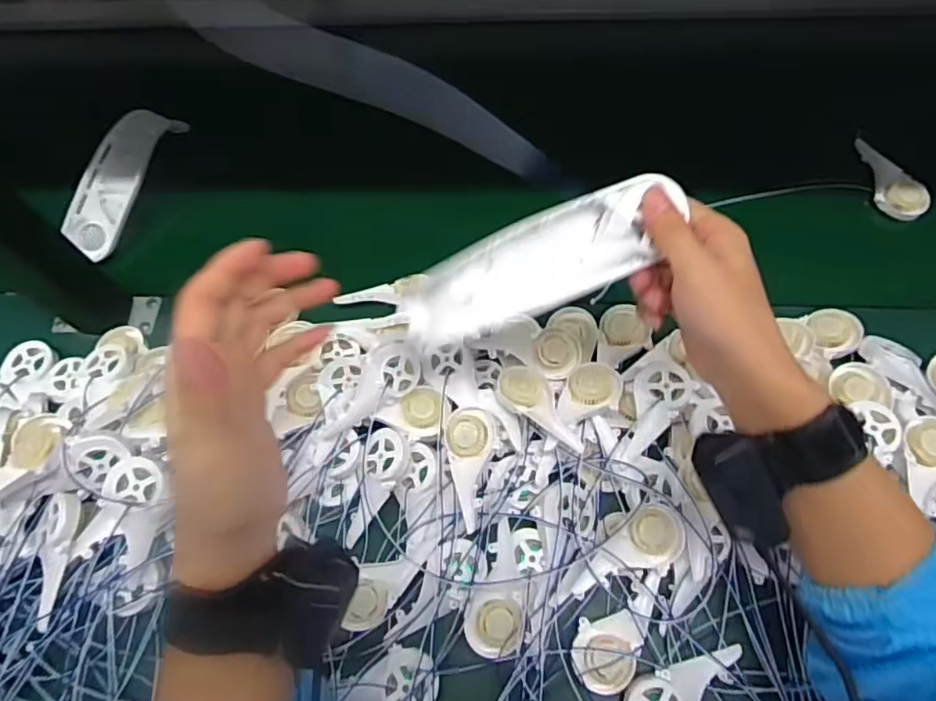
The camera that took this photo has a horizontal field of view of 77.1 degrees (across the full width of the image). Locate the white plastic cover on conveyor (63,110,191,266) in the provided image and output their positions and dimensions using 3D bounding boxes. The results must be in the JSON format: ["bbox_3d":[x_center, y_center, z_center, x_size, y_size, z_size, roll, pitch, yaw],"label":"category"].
[{"bbox_3d":[-0.363,-0.185,0.619,0.063,0.055,0.180,18,67,11],"label":"white plastic cover on conveyor"}]

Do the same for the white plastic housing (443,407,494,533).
[{"bbox_3d":[0.000,0.090,0.453,0.038,0.018,0.090,0,65,3],"label":"white plastic housing"}]

